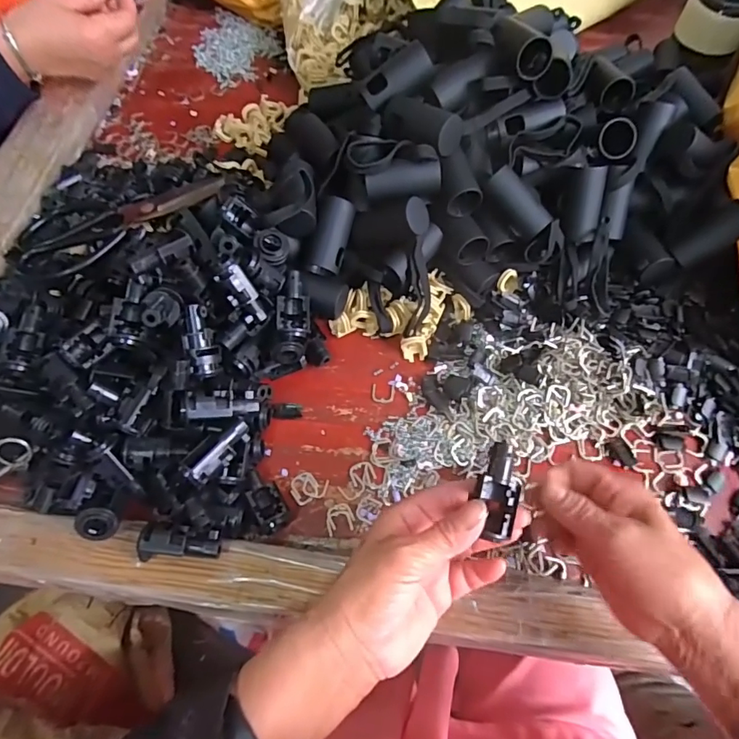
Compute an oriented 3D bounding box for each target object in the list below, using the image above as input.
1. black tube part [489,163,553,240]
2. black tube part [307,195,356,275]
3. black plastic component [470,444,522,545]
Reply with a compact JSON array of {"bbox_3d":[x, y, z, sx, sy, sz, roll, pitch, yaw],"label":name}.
[{"bbox_3d":[0.126,-0.140,0.410,0.025,0.018,0.061,-36,93,-14],"label":"black tube part"},{"bbox_3d":[-0.031,-0.113,0.416,0.029,0.025,0.064,16,95,9],"label":"black tube part"},{"bbox_3d":[0.074,0.069,0.276,0.022,0.013,0.053,1,84,3],"label":"black plastic component"}]

